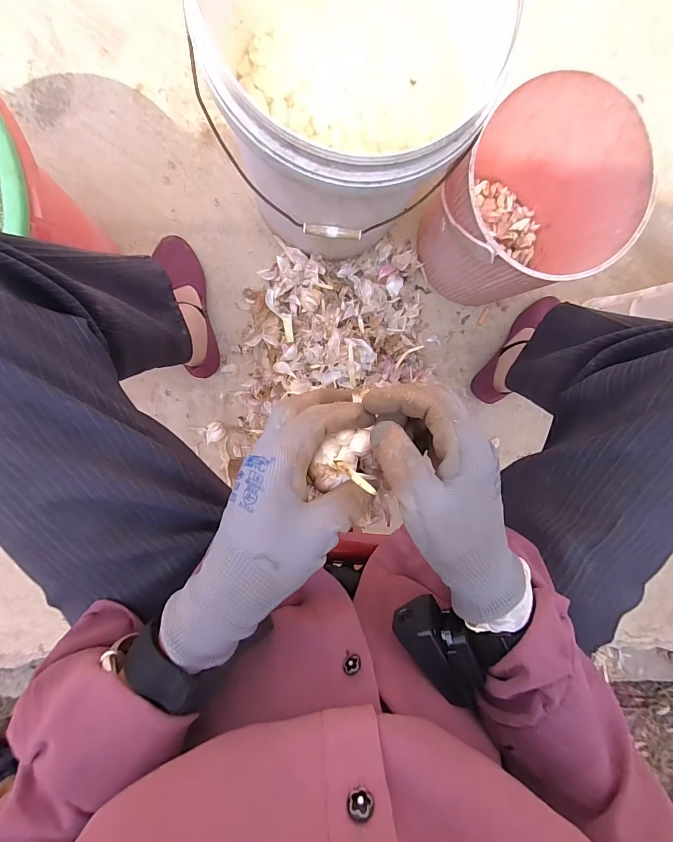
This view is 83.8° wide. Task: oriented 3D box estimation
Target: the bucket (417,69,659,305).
[{"bbox_3d":[0.276,-0.320,0.597,0.254,0.247,0.239,-1,96,-5],"label":"bucket"}]

